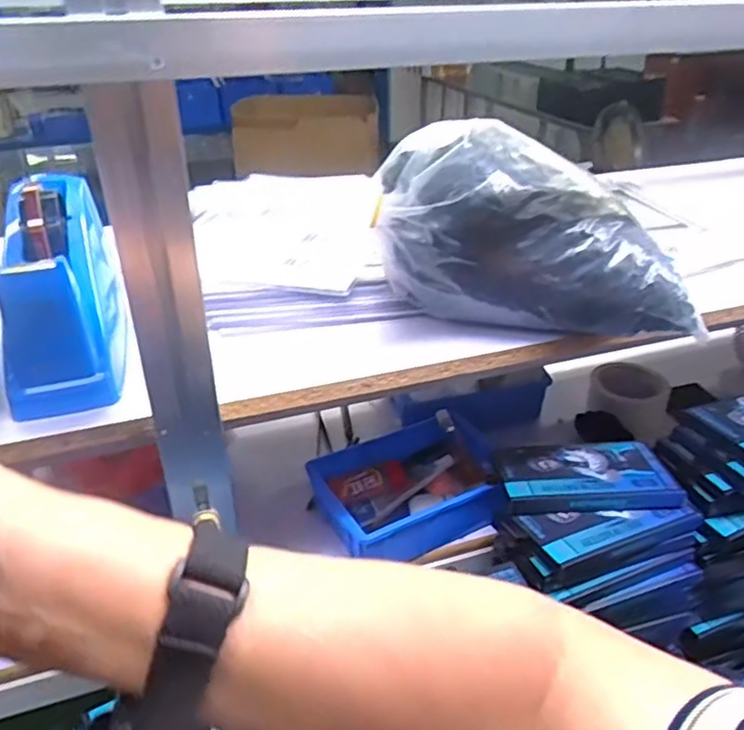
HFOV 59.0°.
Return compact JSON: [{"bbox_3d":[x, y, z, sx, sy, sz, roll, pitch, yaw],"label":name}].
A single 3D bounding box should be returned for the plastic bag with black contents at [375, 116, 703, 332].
[{"bbox_3d":[0.120,-0.096,0.491,0.245,0.135,0.088,8,33,12],"label":"plastic bag with black contents"}]

